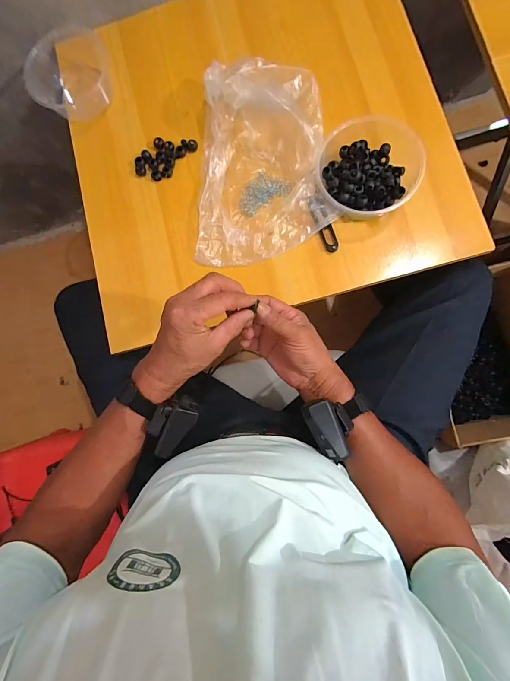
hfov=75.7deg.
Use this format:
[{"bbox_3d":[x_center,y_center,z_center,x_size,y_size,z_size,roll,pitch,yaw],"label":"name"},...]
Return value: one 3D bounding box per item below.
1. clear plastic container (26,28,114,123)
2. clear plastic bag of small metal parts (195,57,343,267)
[{"bbox_3d":[-0.318,-0.469,0.573,0.119,0.056,0.144,2,83,7],"label":"clear plastic container"},{"bbox_3d":[0.012,-0.270,0.499,0.207,0.062,0.296,1,83,6],"label":"clear plastic bag of small metal parts"}]

